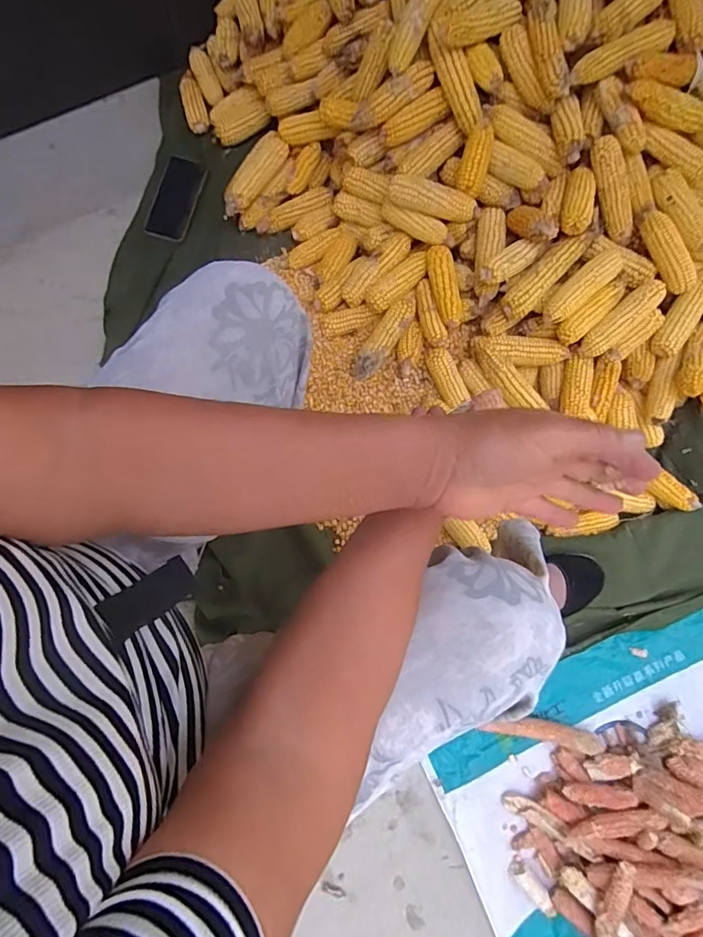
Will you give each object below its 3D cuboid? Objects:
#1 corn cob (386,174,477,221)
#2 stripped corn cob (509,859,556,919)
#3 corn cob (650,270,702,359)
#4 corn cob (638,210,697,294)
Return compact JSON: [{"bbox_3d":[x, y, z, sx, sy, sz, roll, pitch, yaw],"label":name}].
[{"bbox_3d":[0.134,-0.439,0.818,0.148,0.039,0.053,12,74,4],"label":"corn cob"},{"bbox_3d":[0.261,0.605,0.739,0.027,0.021,0.073,-36,76,-10],"label":"stripped corn cob"},{"bbox_3d":[0.533,-0.252,0.822,0.048,0.038,0.154,29,102,6],"label":"corn cob"},{"bbox_3d":[0.483,-0.329,0.781,0.032,0.036,0.133,-40,104,-9],"label":"corn cob"}]

